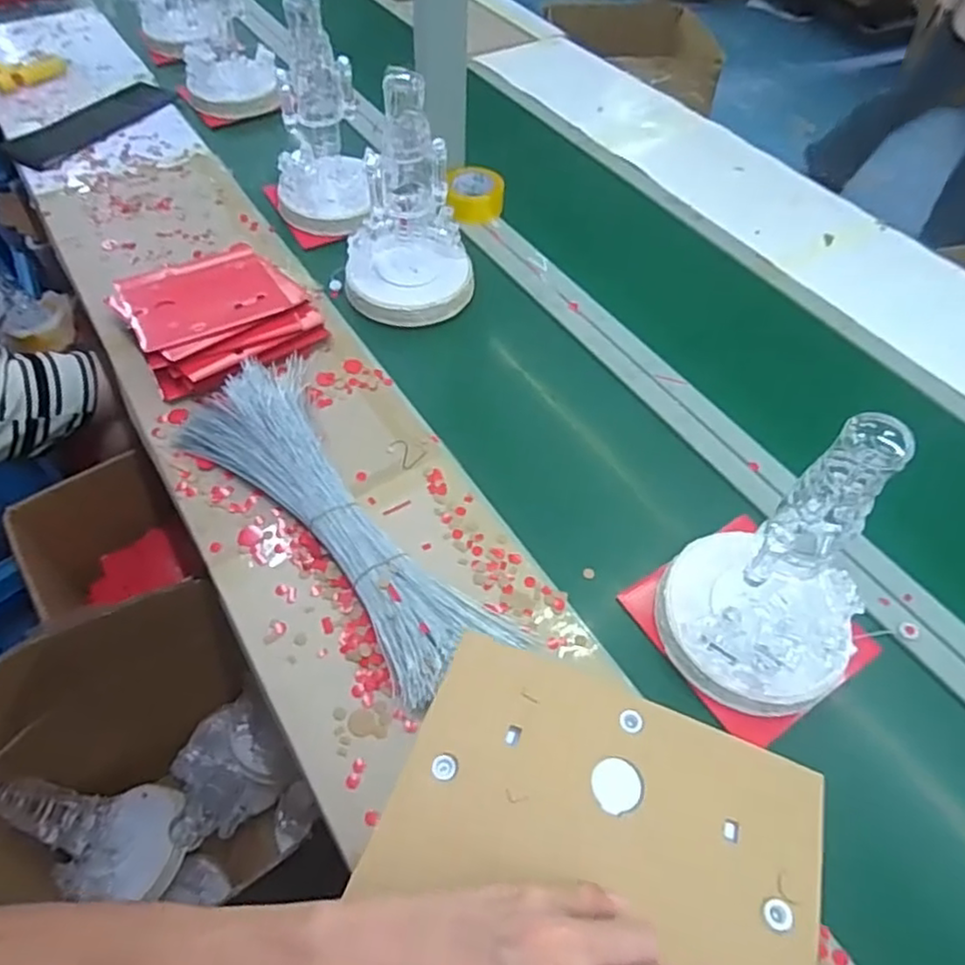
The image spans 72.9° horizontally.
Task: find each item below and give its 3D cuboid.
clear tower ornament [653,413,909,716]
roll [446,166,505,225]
[{"bbox_3d":[0.299,0.083,0.635,0.198,0.304,0.169,36,61,22],"label":"clear tower ornament"},{"bbox_3d":[-0.013,-0.536,1.218,0.106,0.051,0.107,1,55,-1],"label":"roll"}]

